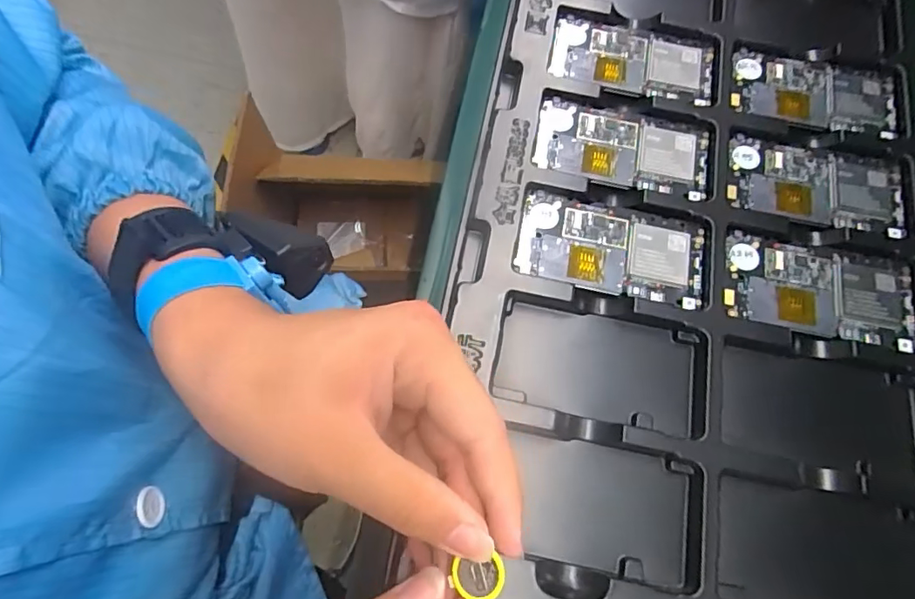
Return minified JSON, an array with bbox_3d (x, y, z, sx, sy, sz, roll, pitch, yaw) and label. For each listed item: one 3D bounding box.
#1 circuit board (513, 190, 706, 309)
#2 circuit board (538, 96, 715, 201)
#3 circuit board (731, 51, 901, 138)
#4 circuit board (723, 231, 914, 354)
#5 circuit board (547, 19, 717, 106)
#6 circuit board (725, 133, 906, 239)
[{"bbox_3d":[0.105,-0.034,0.358,0.126,0.008,0.065,12,69,2],"label":"circuit board"},{"bbox_3d":[0.123,-0.113,0.386,0.127,0.005,0.065,13,69,2],"label":"circuit board"},{"bbox_3d":[0.279,-0.161,0.409,0.126,0.005,0.065,10,68,1],"label":"circuit board"},{"bbox_3d":[0.244,-0.005,0.353,0.123,0.006,0.064,14,69,2],"label":"circuit board"},{"bbox_3d":[0.139,-0.191,0.413,0.128,0.005,0.065,10,68,1],"label":"circuit board"},{"bbox_3d":[0.263,-0.084,0.385,0.123,0.007,0.063,13,69,2],"label":"circuit board"}]

